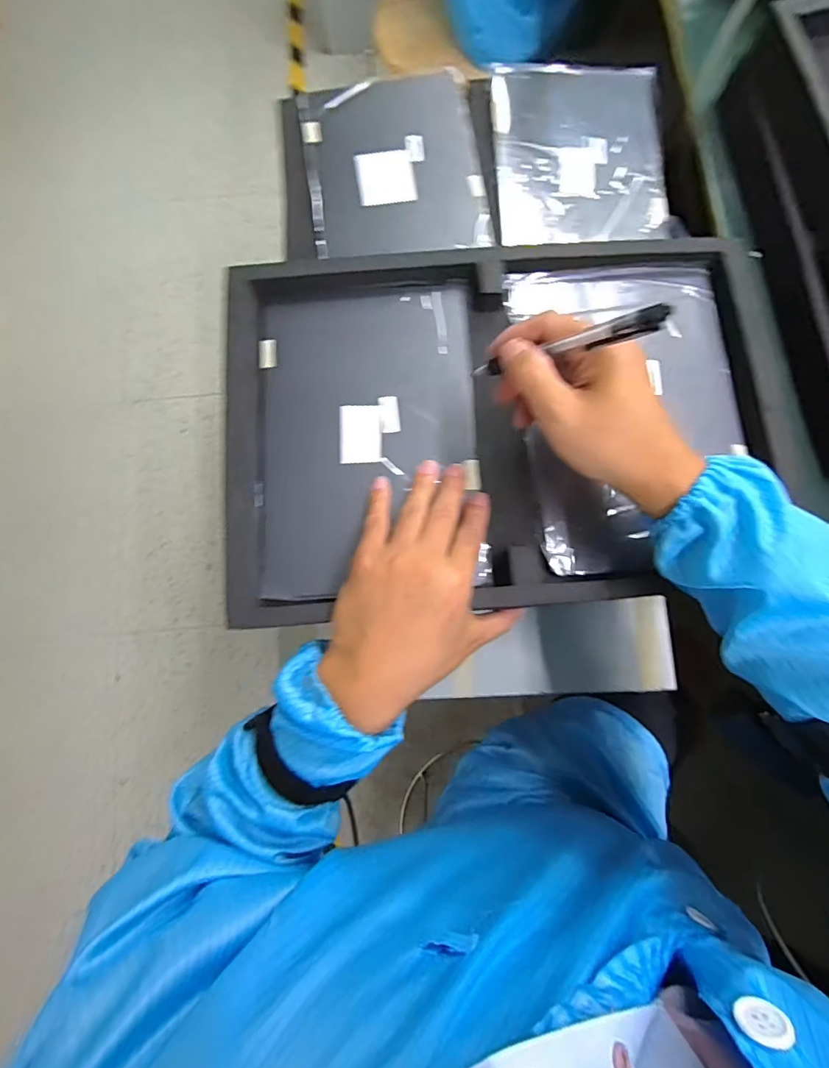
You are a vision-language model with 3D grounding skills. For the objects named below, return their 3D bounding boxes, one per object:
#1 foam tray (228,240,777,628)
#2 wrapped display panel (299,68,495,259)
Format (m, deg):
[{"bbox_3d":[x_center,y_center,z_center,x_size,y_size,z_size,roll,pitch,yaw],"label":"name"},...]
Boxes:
[{"bbox_3d":[0.072,-0.092,0.376,0.423,0.024,0.292,-4,78,-1],"label":"foam tray"},{"bbox_3d":[-0.022,-0.381,0.492,0.172,0.010,0.203,-8,84,-1],"label":"wrapped display panel"}]

